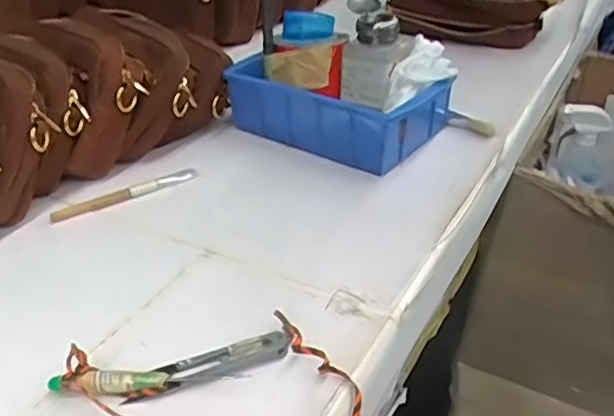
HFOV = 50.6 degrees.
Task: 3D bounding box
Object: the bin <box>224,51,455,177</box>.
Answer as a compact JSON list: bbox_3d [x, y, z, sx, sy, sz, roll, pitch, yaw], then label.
[{"bbox_3d":[0.035,-0.107,0.641,0.190,0.061,0.135,25,42,35],"label":"bin"}]

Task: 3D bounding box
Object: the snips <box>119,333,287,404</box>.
[{"bbox_3d":[-0.059,0.094,0.392,0.097,0.008,0.025,-12,35,-14],"label":"snips"}]

